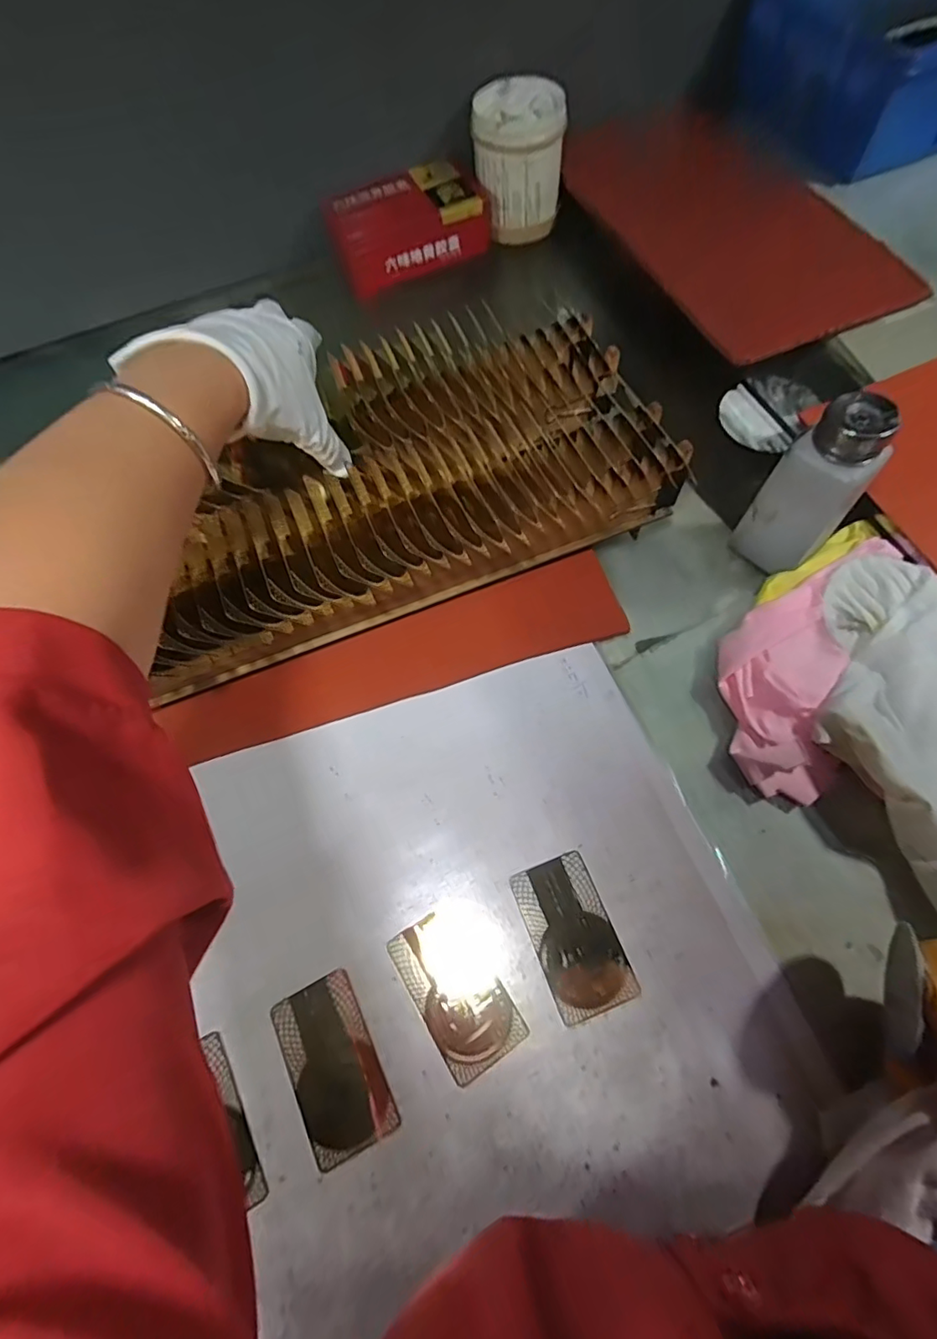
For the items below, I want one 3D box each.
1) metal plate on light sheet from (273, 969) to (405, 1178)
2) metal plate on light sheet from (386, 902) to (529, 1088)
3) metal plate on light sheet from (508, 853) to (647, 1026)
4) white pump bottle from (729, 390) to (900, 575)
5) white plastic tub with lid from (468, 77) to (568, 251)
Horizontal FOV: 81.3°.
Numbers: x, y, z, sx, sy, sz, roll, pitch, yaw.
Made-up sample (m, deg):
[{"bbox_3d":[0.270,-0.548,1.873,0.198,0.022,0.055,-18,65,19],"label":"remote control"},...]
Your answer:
[{"bbox_3d":[-0.077,0.227,0.314,0.049,0.004,0.086,-28,68,-5],"label":"metal plate on light sheet"},{"bbox_3d":[-0.007,0.190,0.325,0.049,0.004,0.085,-31,68,-10],"label":"metal plate on light sheet"},{"bbox_3d":[0.063,0.161,0.332,0.048,0.004,0.086,-21,68,-5],"label":"metal plate on light sheet"},{"bbox_3d":[0.230,-0.113,0.374,0.042,0.138,0.051,-34,69,-11],"label":"white pump bottle"},{"bbox_3d":[0.053,-0.544,0.586,0.094,0.106,0.096,4,67,6],"label":"white plastic tub with lid"}]

